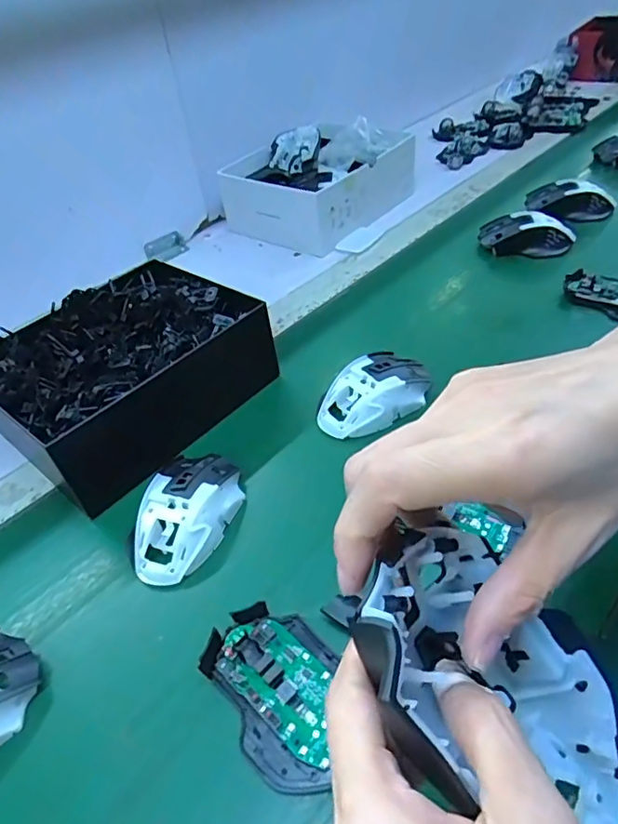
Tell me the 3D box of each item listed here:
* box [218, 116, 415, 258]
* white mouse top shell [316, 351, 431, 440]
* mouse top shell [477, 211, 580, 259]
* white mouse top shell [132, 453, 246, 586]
[{"bbox_3d":[0.026,-0.359,0.832,0.214,0.090,0.273,24,51,30],"label":"box"},{"bbox_3d":[0.059,-0.017,0.499,0.108,0.033,0.064,-32,47,-24],"label":"white mouse top shell"},{"bbox_3d":[0.276,-0.228,0.690,0.115,0.040,0.063,8,45,17],"label":"mouse top shell"},{"bbox_3d":[-0.094,0.076,0.428,0.066,0.036,0.117,6,44,15],"label":"white mouse top shell"}]

